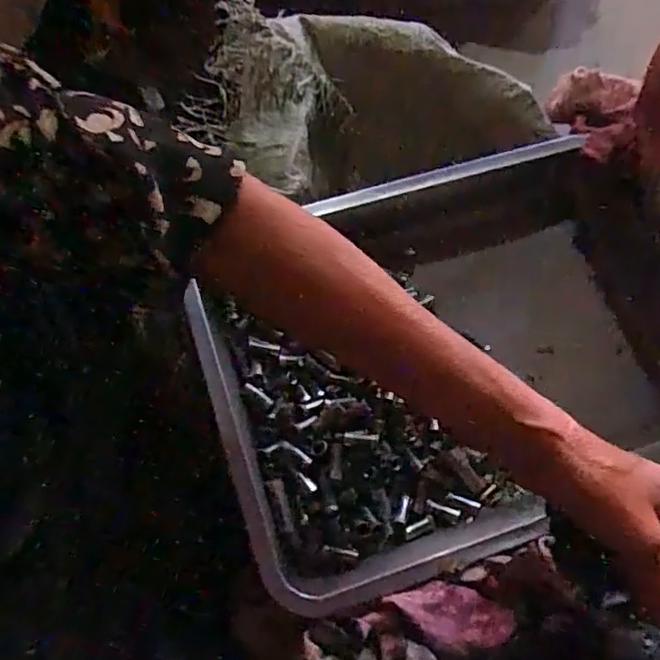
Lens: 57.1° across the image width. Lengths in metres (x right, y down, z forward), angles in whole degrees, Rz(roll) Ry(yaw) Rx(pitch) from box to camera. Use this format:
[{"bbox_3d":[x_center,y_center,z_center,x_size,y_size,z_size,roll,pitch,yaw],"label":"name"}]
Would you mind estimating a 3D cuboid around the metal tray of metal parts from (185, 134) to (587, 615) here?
[{"bbox_3d":[0.082,0.021,0.467,0.344,0.078,0.284,-17,67,-8],"label":"metal tray of metal parts"}]

